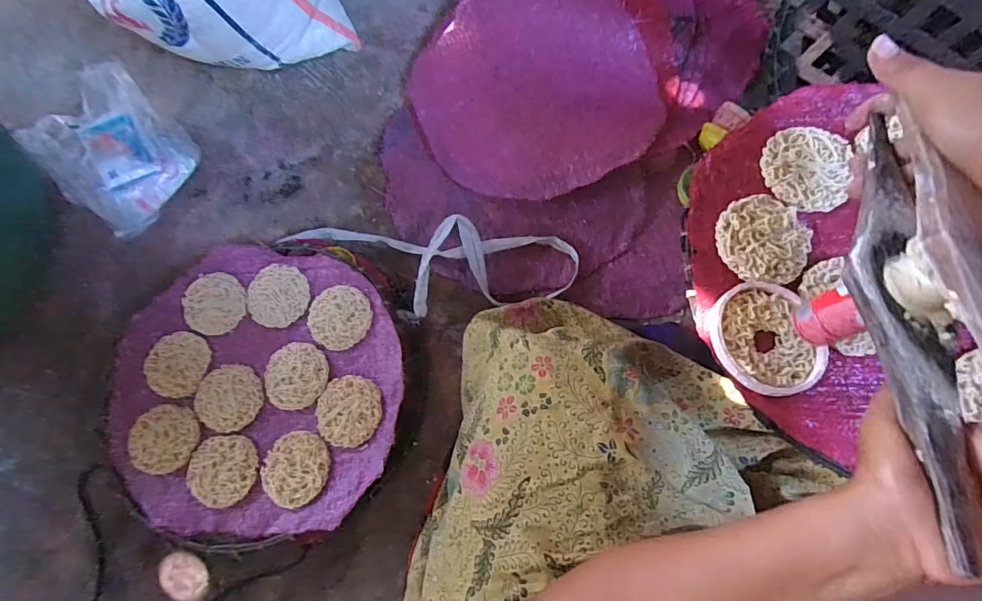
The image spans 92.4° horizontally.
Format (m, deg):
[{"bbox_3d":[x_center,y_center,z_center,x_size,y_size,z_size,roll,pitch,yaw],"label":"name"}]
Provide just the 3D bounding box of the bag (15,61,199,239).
[{"bbox_3d":[-0.537,-0.216,0.670,0.169,0.078,0.218,-42,76,-10],"label":"bag"}]

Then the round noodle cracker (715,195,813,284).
[{"bbox_3d":[0.226,-0.052,0.388,0.073,0.005,0.075,1,73,3],"label":"round noodle cracker"}]

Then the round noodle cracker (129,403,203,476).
[{"bbox_3d":[-0.376,0.159,0.541,0.068,0.009,0.074,4,77,-16],"label":"round noodle cracker"}]

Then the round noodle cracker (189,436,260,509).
[{"bbox_3d":[-0.301,0.189,0.531,0.070,0.018,0.078,-41,76,-10],"label":"round noodle cracker"}]

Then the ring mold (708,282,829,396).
[{"bbox_3d":[0.210,0.028,0.359,0.079,0.013,0.086,-1,73,2],"label":"ring mold"}]

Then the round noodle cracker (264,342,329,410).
[{"bbox_3d":[-0.232,0.089,0.555,0.073,0.006,0.074,-1,73,2],"label":"round noodle cracker"}]

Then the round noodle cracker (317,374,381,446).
[{"bbox_3d":[-0.163,0.125,0.538,0.076,0.006,0.074,-1,73,2],"label":"round noodle cracker"}]

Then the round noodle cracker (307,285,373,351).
[{"bbox_3d":[-0.186,0.019,0.571,0.080,0.009,0.074,-1,73,2],"label":"round noodle cracker"}]

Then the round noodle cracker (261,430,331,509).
[{"bbox_3d":[-0.218,0.185,0.521,0.072,0.007,0.075,-1,73,2],"label":"round noodle cracker"}]

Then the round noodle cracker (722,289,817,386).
[{"bbox_3d":[0.210,0.028,0.359,0.065,0.013,0.075,-20,73,-4],"label":"round noodle cracker"}]

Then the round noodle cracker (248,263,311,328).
[{"bbox_3d":[-0.266,-0.007,0.587,0.073,0.010,0.076,-1,73,2],"label":"round noodle cracker"}]

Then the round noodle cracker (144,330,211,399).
[{"bbox_3d":[-0.379,0.076,0.568,0.070,0.016,0.076,-1,73,2],"label":"round noodle cracker"}]

